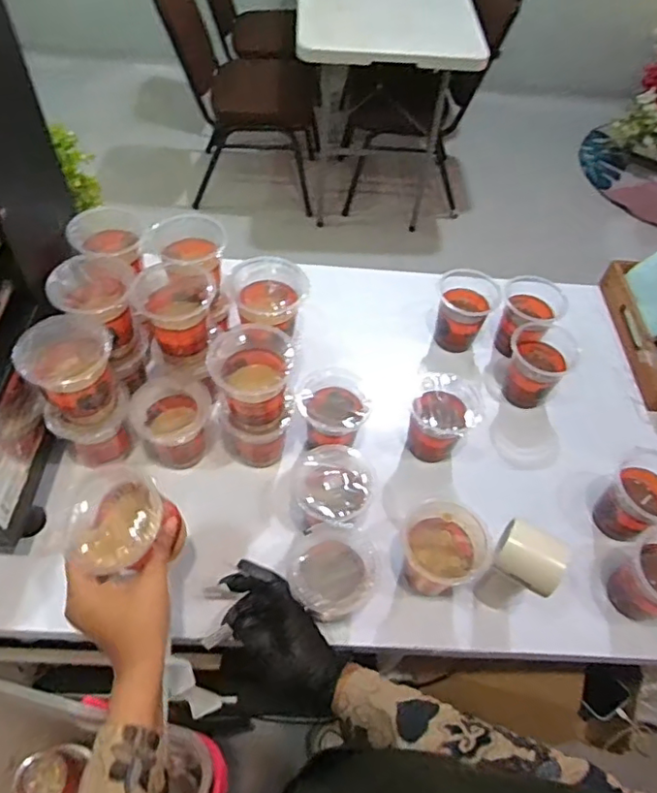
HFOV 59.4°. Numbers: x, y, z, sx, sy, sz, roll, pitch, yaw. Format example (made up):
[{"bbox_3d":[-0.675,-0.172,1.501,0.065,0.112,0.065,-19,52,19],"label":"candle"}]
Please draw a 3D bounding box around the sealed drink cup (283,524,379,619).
[{"bbox_3d":[0.003,0.191,0.616,0.090,0.098,0.094,2,55,-3],"label":"sealed drink cup"}]

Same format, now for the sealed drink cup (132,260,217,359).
[{"bbox_3d":[-0.175,-0.101,0.672,0.085,0.086,0.071,-10,56,-12],"label":"sealed drink cup"}]

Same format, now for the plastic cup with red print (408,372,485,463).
[{"bbox_3d":[0.144,0.033,0.735,0.079,0.090,0.086,2,55,-3],"label":"plastic cup with red print"}]

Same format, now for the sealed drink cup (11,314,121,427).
[{"bbox_3d":[-0.270,-0.020,0.619,0.089,0.105,0.081,2,55,-3],"label":"sealed drink cup"}]

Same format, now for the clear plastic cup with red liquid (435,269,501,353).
[{"bbox_3d":[0.197,-0.124,0.847,0.084,0.098,0.084,2,55,-3],"label":"clear plastic cup with red liquid"}]

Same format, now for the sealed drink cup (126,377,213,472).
[{"bbox_3d":[-0.181,0.042,0.705,0.080,0.106,0.078,2,55,-3],"label":"sealed drink cup"}]

